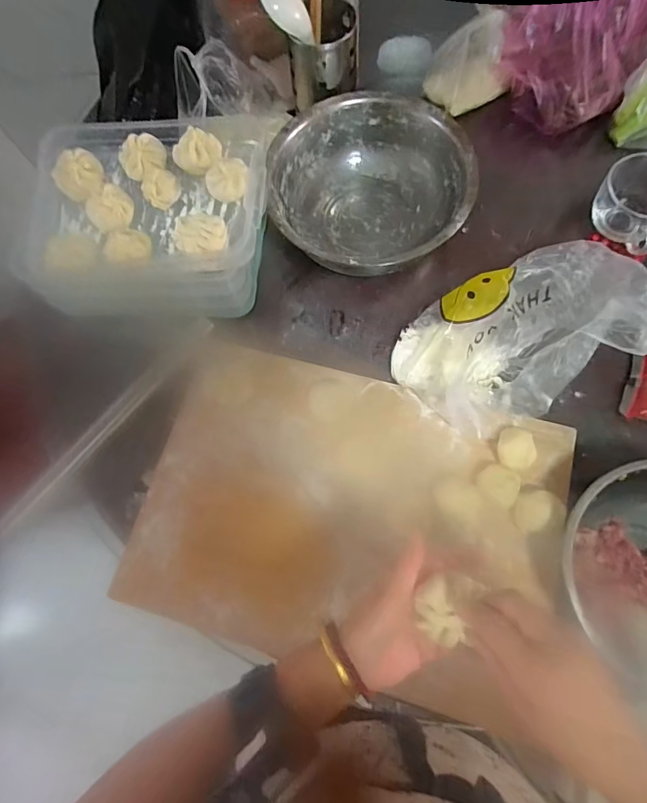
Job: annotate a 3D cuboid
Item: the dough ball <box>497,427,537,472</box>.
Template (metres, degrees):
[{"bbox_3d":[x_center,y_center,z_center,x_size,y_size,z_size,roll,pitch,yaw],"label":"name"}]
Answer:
[{"bbox_3d":[0.234,0.056,0.518,0.043,0.033,0.052,-2,70,2],"label":"dough ball"}]

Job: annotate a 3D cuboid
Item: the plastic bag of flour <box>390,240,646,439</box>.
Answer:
[{"bbox_3d":[0.238,-0.077,0.523,0.271,0.130,0.163,-17,70,-3],"label":"plastic bag of flour"}]

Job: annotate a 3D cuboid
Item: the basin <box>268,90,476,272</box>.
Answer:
[{"bbox_3d":[0.064,-0.295,0.626,0.268,0.110,0.269,-1,70,3],"label":"basin"}]

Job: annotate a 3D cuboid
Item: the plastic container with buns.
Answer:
[{"bbox_3d":[-0.229,-0.258,0.606,0.308,0.151,0.250,-3,73,3],"label":"plastic container with buns"}]

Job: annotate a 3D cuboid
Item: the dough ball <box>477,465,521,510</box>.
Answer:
[{"bbox_3d":[0.208,0.099,0.511,0.046,0.022,0.041,32,75,13],"label":"dough ball"}]

